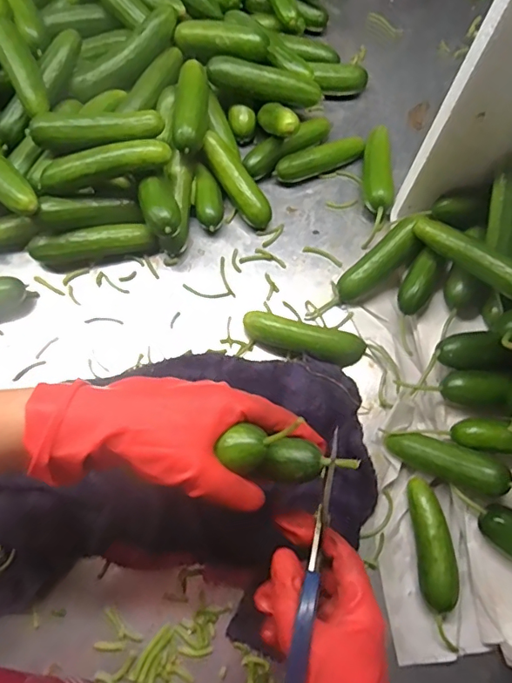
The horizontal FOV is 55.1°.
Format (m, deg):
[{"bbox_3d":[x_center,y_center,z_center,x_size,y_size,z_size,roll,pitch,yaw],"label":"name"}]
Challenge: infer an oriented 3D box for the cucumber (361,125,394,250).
[{"bbox_3d":[0.137,-0.183,0.561,0.030,0.035,0.155,3,69,0],"label":"cucumber"}]

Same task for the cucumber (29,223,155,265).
[{"bbox_3d":[-0.174,-0.104,0.529,0.124,0.038,0.027,-12,70,-6],"label":"cucumber"}]

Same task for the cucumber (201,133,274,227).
[{"bbox_3d":[-0.022,-0.175,0.540,0.032,0.033,0.112,-36,98,-14],"label":"cucumber"}]

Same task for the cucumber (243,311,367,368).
[{"bbox_3d":[0.047,-0.002,0.486,0.119,0.032,0.031,14,70,4],"label":"cucumber"}]

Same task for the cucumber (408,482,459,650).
[{"bbox_3d":[0.151,0.187,0.419,0.028,0.035,0.131,1,69,-1],"label":"cucumber"}]

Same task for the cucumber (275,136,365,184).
[{"bbox_3d":[0.073,-0.210,0.569,0.107,0.033,0.025,-24,72,-10],"label":"cucumber"}]

